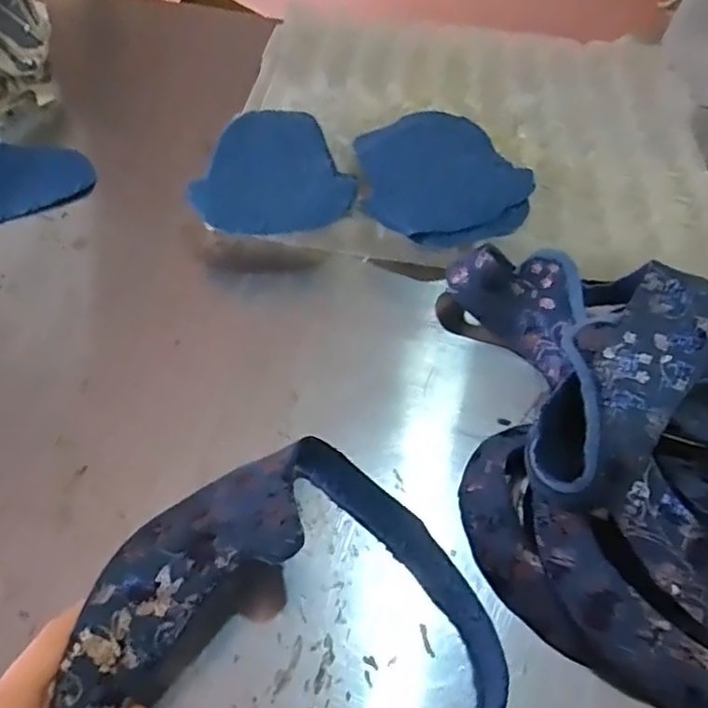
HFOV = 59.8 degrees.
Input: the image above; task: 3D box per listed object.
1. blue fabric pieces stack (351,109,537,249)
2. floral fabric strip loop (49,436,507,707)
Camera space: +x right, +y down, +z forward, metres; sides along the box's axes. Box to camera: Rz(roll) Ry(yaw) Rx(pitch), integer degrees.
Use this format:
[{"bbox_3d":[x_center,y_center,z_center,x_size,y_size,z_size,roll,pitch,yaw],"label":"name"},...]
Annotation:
[{"bbox_3d":[0.074,-0.158,0.539,0.138,0.024,0.171,-9,55,-9],"label":"blue fabric pieces stack"},{"bbox_3d":[-0.029,0.152,0.297,0.197,0.056,0.209,1,54,-2],"label":"floral fabric strip loop"}]

